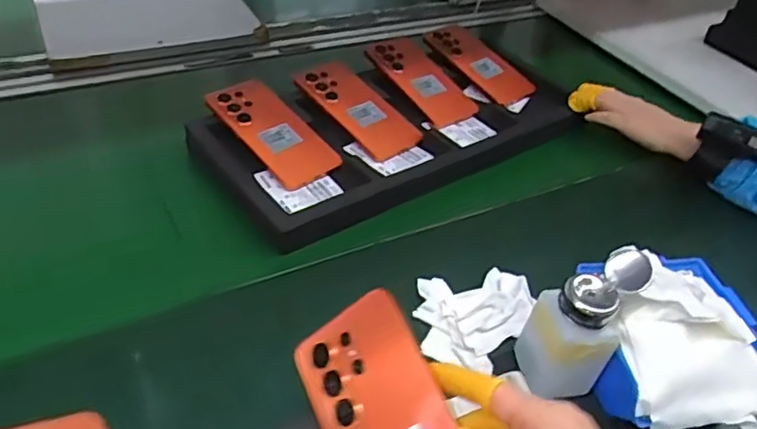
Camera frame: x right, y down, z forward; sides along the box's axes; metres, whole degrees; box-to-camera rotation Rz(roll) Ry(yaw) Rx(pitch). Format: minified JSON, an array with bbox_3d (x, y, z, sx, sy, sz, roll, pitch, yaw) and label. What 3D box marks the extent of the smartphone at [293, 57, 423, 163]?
[{"bbox_3d":[-0.025,-0.134,0.742,0.089,0.016,0.174,-27,64,-29],"label":"smartphone"}]

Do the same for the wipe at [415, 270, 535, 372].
[{"bbox_3d":[0.087,0.088,0.534,0.103,0.027,0.093,-2,41,-11],"label":"wipe"}]

